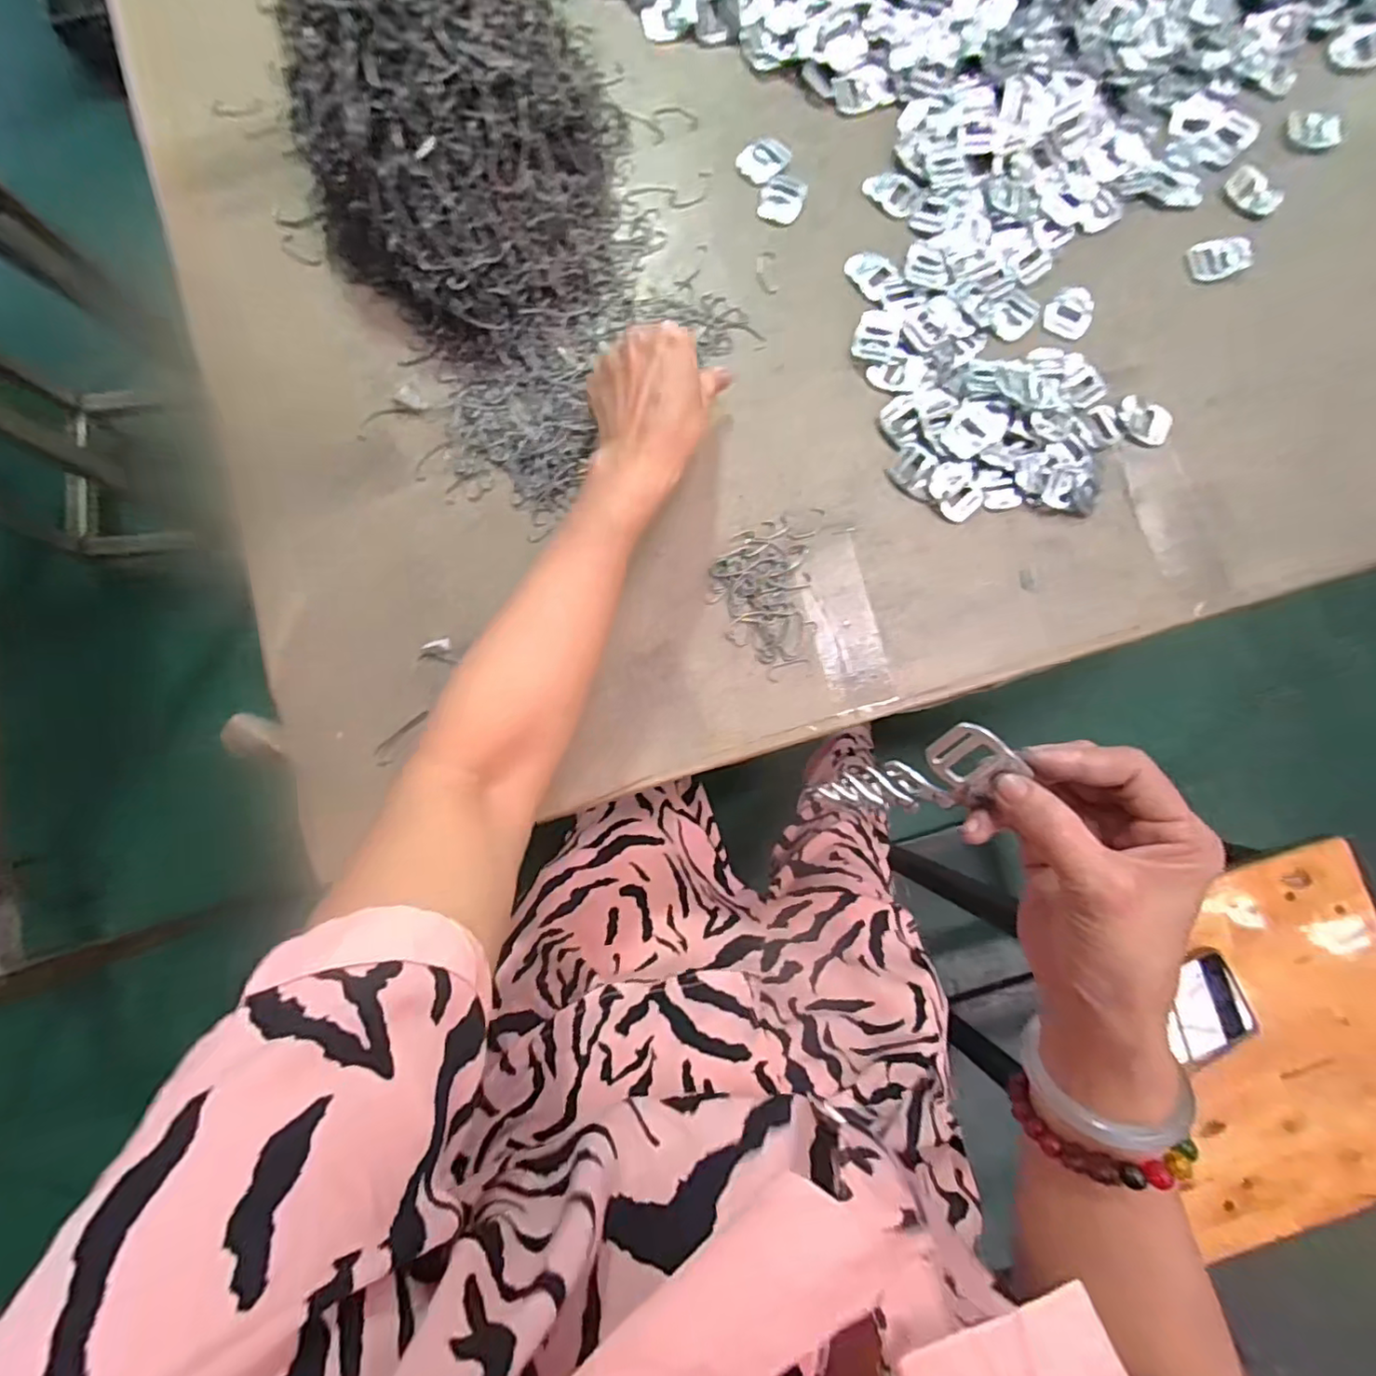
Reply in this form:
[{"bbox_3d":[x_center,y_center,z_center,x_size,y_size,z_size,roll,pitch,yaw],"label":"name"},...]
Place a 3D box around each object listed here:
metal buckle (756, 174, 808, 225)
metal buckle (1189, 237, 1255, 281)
[{"bbox_3d":[0.072,-0.370,0.467,0.033,0.004,0.036,17,84,2],"label":"metal buckle"},{"bbox_3d":[0.400,-0.322,0.465,0.042,0.009,0.032,-10,84,0],"label":"metal buckle"}]

